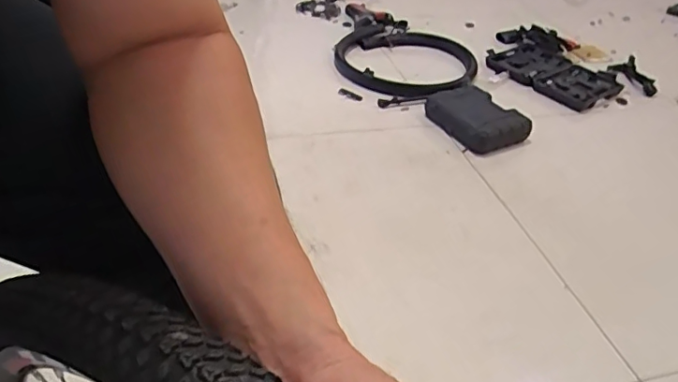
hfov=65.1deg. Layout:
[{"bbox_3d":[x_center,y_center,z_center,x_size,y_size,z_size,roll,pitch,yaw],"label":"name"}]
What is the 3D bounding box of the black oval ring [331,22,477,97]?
[{"bbox_3d":[0.208,-0.431,1.715,0.455,0.069,0.469,15,39,13],"label":"black oval ring"}]

